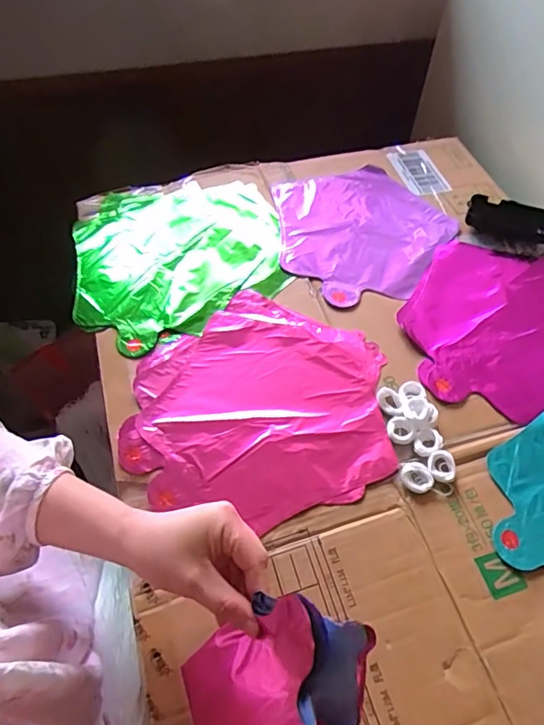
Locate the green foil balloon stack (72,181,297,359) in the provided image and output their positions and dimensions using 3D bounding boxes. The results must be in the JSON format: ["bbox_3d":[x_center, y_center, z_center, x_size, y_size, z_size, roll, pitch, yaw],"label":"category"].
[{"bbox_3d":[-0.111,-0.130,0.606,0.245,0.017,0.260,-9,58,-9],"label":"green foil balloon stack"}]

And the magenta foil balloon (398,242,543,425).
[{"bbox_3d":[0.268,-0.046,0.567,0.235,0.010,0.235,-1,57,-4],"label":"magenta foil balloon"}]

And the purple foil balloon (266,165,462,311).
[{"bbox_3d":[0.120,-0.170,0.642,0.220,0.011,0.234,1,57,-2],"label":"purple foil balloon"}]

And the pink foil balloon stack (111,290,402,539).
[{"bbox_3d":[-0.014,0.035,0.499,0.245,0.011,0.237,1,57,-2],"label":"pink foil balloon stack"}]

